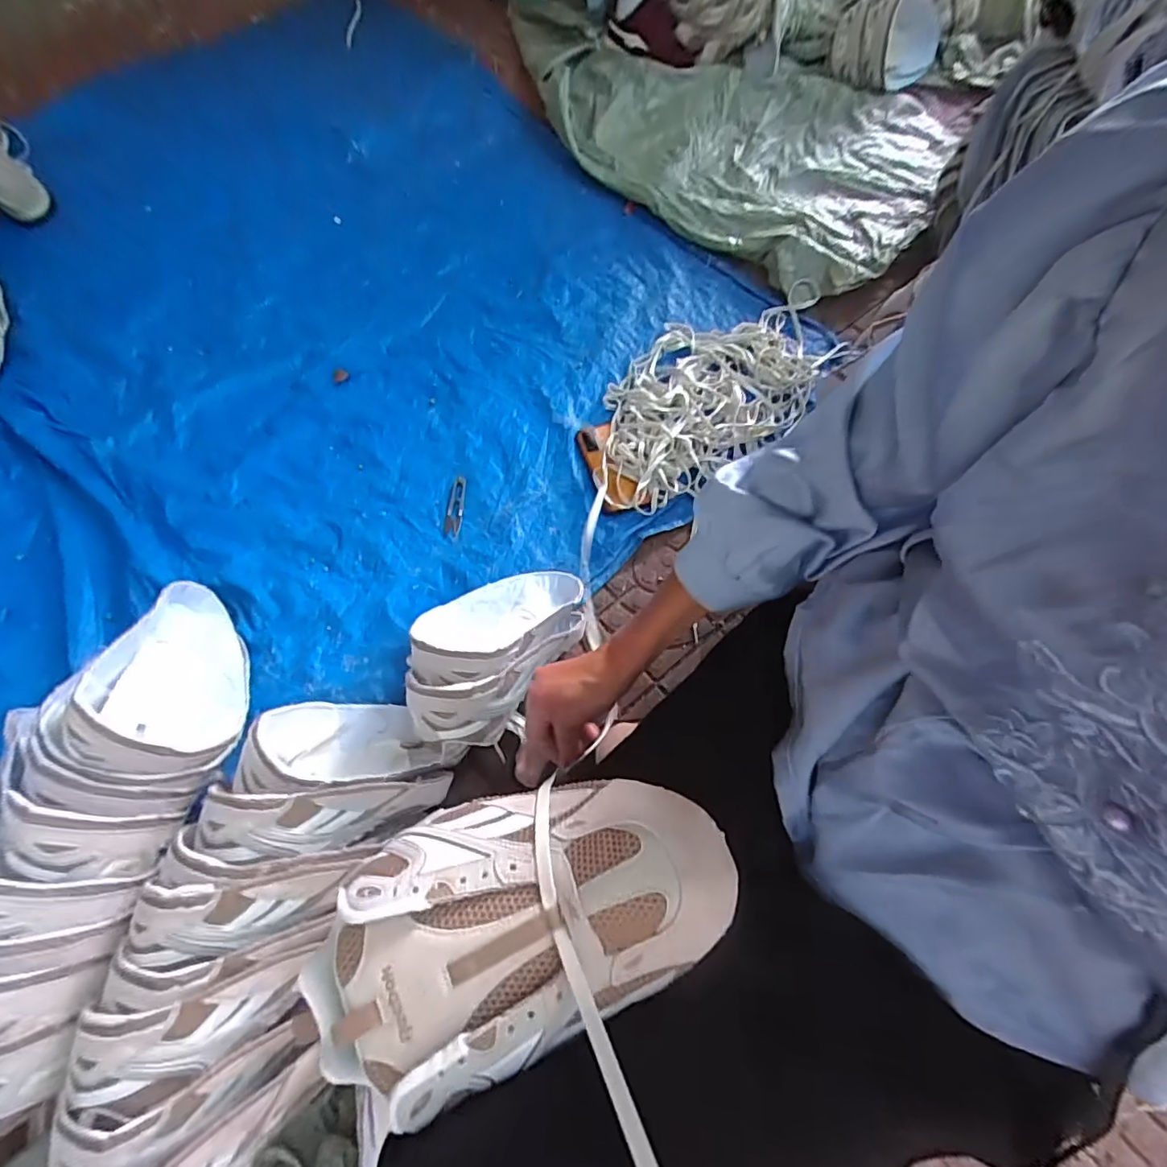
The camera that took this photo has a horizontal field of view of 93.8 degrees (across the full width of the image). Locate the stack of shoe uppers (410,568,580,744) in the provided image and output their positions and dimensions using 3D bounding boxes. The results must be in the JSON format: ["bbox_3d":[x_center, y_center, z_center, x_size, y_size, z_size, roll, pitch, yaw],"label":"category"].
[{"bbox_3d":[-0.101,0.081,0.691,0.240,0.149,0.212,-16,68,-9],"label":"stack of shoe uppers"}]

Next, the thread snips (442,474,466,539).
[{"bbox_3d":[-0.198,-0.120,0.844,0.024,0.012,0.103,3,67,1],"label":"thread snips"}]

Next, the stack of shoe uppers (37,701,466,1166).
[{"bbox_3d":[-0.303,0.320,0.516,0.208,0.136,0.496,12,51,5],"label":"stack of shoe uppers"}]

